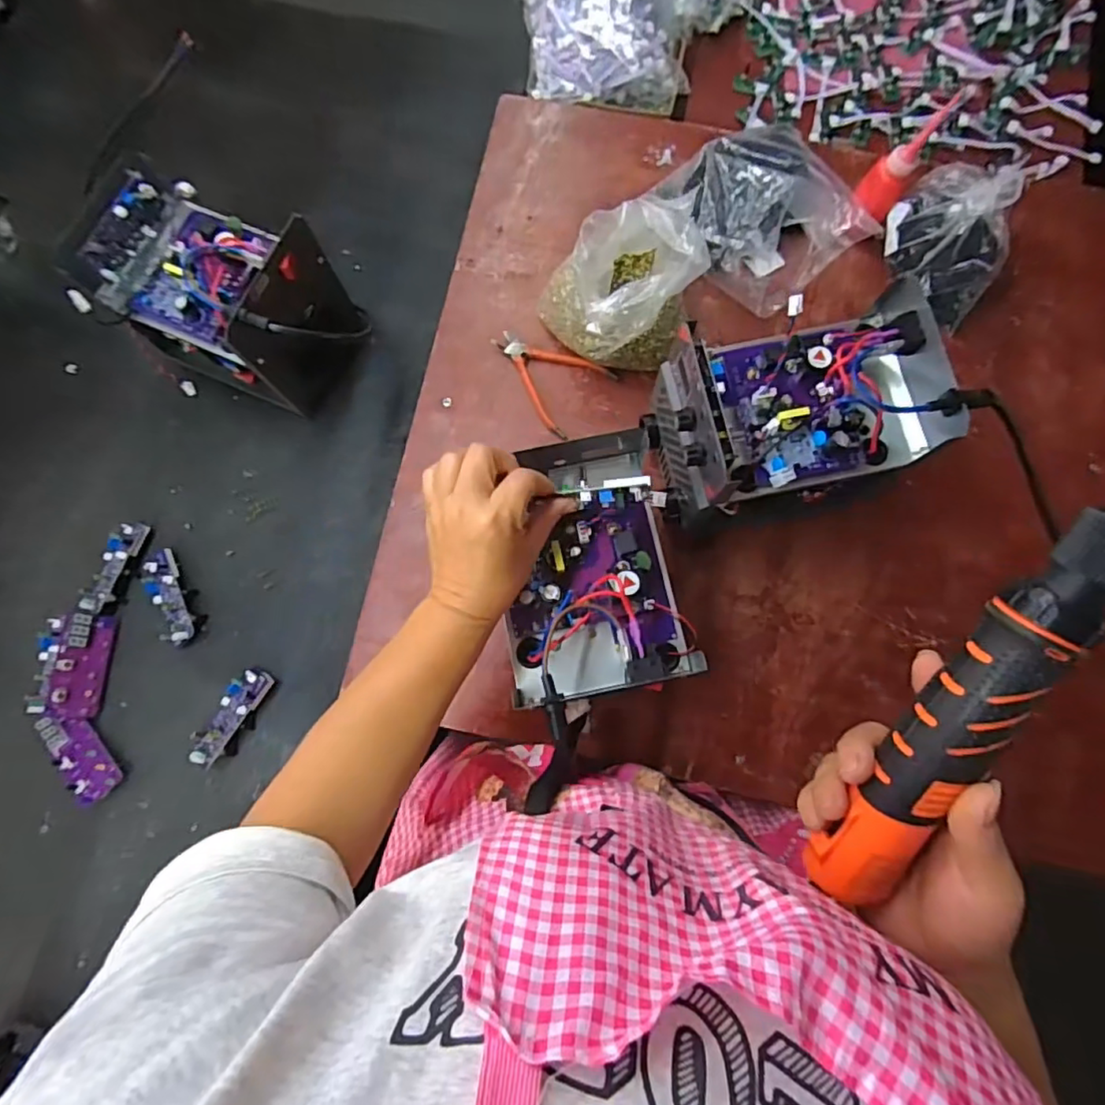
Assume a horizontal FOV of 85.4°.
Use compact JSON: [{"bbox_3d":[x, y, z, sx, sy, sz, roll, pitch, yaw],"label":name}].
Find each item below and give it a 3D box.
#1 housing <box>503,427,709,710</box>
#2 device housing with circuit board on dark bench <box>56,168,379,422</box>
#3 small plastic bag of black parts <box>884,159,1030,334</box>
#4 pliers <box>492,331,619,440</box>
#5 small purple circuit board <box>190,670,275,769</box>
[{"bbox_3d":[0.026,0.010,0.503,0.149,0.064,0.211,-11,80,-2],"label":"housing"},{"bbox_3d":[-0.353,-0.278,0.683,0.251,0.187,0.161,25,80,4],"label":"device housing with circuit board on dark bench"},{"bbox_3d":[0.446,-0.354,0.655,0.141,0.138,0.095,41,82,8],"label":"small plastic bag of black parts"},{"bbox_3d":[-0.009,-0.215,0.707,0.143,0.017,0.097,42,82,9],"label":"pliers"},{"bbox_3d":[-0.363,0.185,0.677,0.048,0.025,0.111,34,81,6],"label":"small purple circuit board"}]

